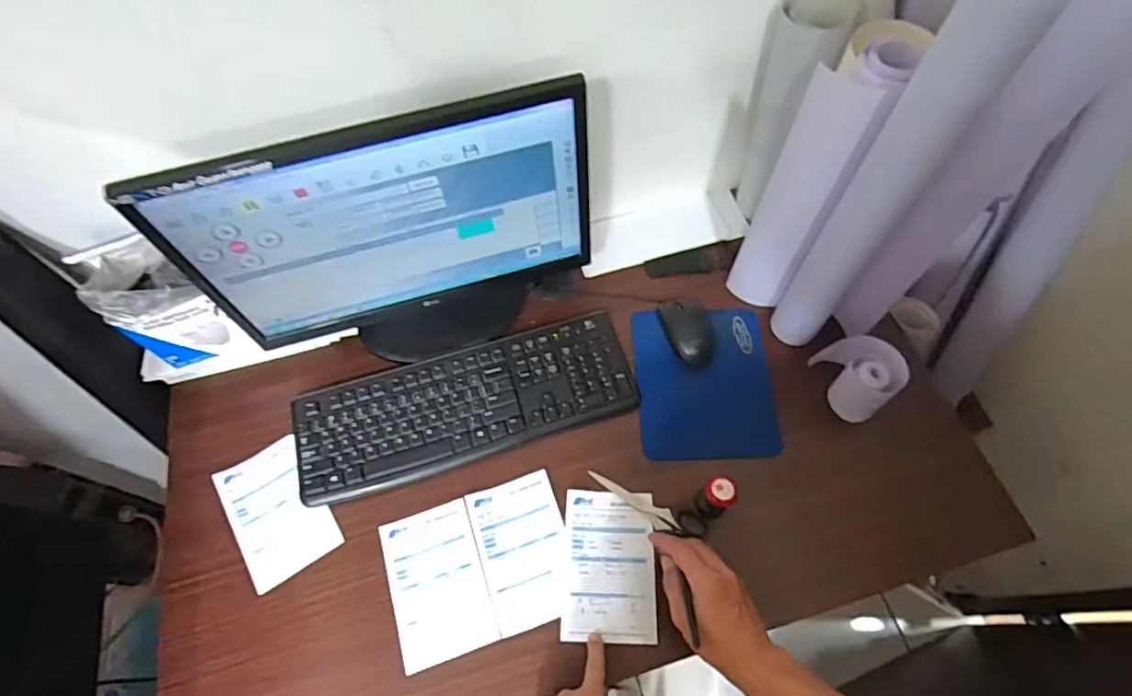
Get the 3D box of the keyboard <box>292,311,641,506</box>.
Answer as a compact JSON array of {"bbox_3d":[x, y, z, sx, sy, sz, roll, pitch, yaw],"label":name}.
[{"bbox_3d":[-0.131,0.071,0.733,0.433,0.019,0.152,-15,64,-6],"label":"keyboard"}]

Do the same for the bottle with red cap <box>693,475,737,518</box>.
[{"bbox_3d":[0.172,0.172,0.644,0.034,0.071,0.035,-34,67,-15],"label":"bottle with red cap"}]

